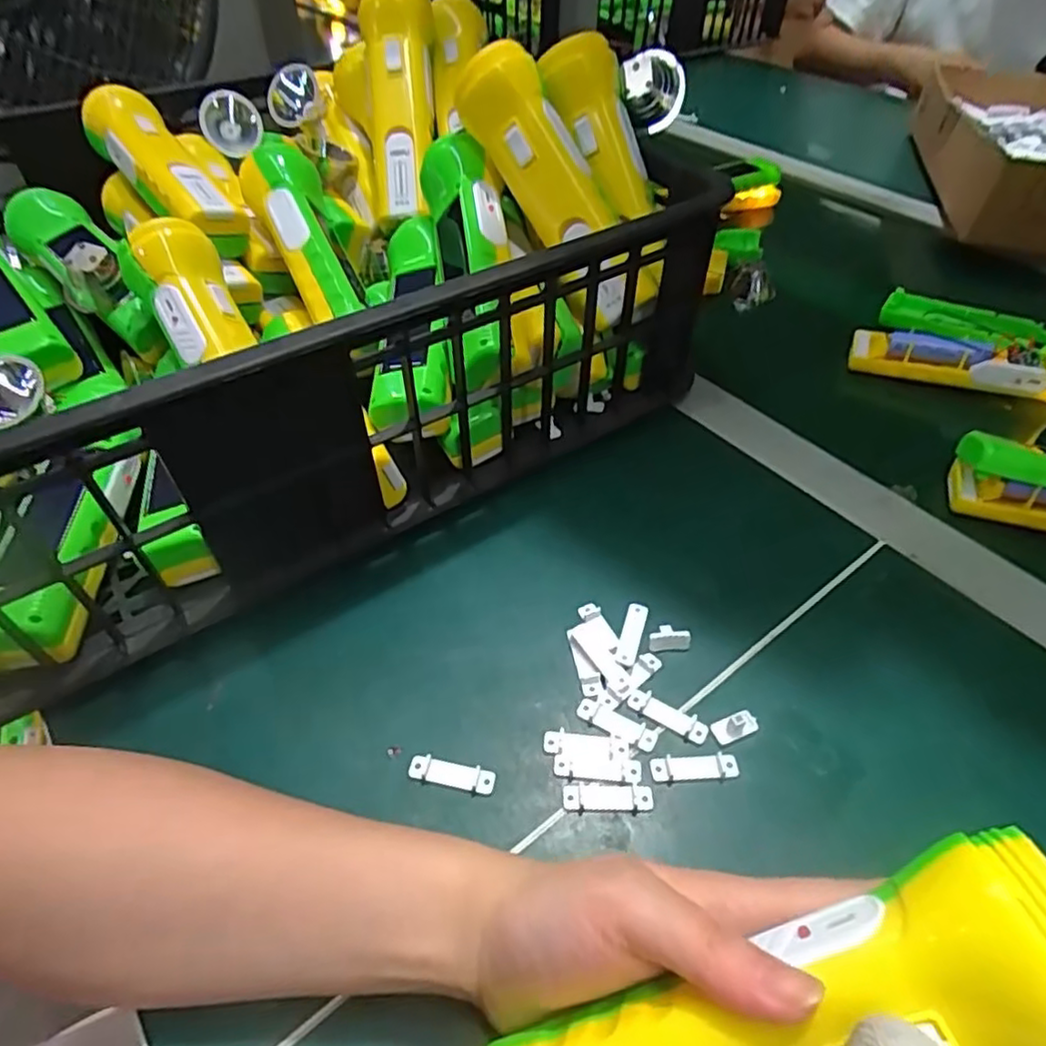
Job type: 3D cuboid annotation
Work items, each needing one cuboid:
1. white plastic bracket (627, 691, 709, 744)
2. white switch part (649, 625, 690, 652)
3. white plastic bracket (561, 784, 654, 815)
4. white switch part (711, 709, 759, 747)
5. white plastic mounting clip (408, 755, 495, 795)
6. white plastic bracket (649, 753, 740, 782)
[{"bbox_3d":[0.066,0.087,0.299,0.038,0.004,0.011,27,53,23],"label":"white plastic bracket"},{"bbox_3d":[0.072,0.057,0.325,0.020,0.006,0.012,-5,48,-4],"label":"white switch part"},{"bbox_3d":[0.036,0.115,0.275,0.037,0.004,0.011,0,47,1],"label":"white plastic bracket"},{"bbox_3d":[0.095,0.091,0.293,0.020,0.008,0.010,-16,49,-14],"label":"white switch part"},{"bbox_3d":[-0.031,0.108,0.282,0.037,0.004,0.010,10,48,9],"label":"white plastic mounting clip"},{"bbox_3d":[0.074,0.105,0.283,0.037,0.004,0.010,-3,48,-3],"label":"white plastic bracket"}]

